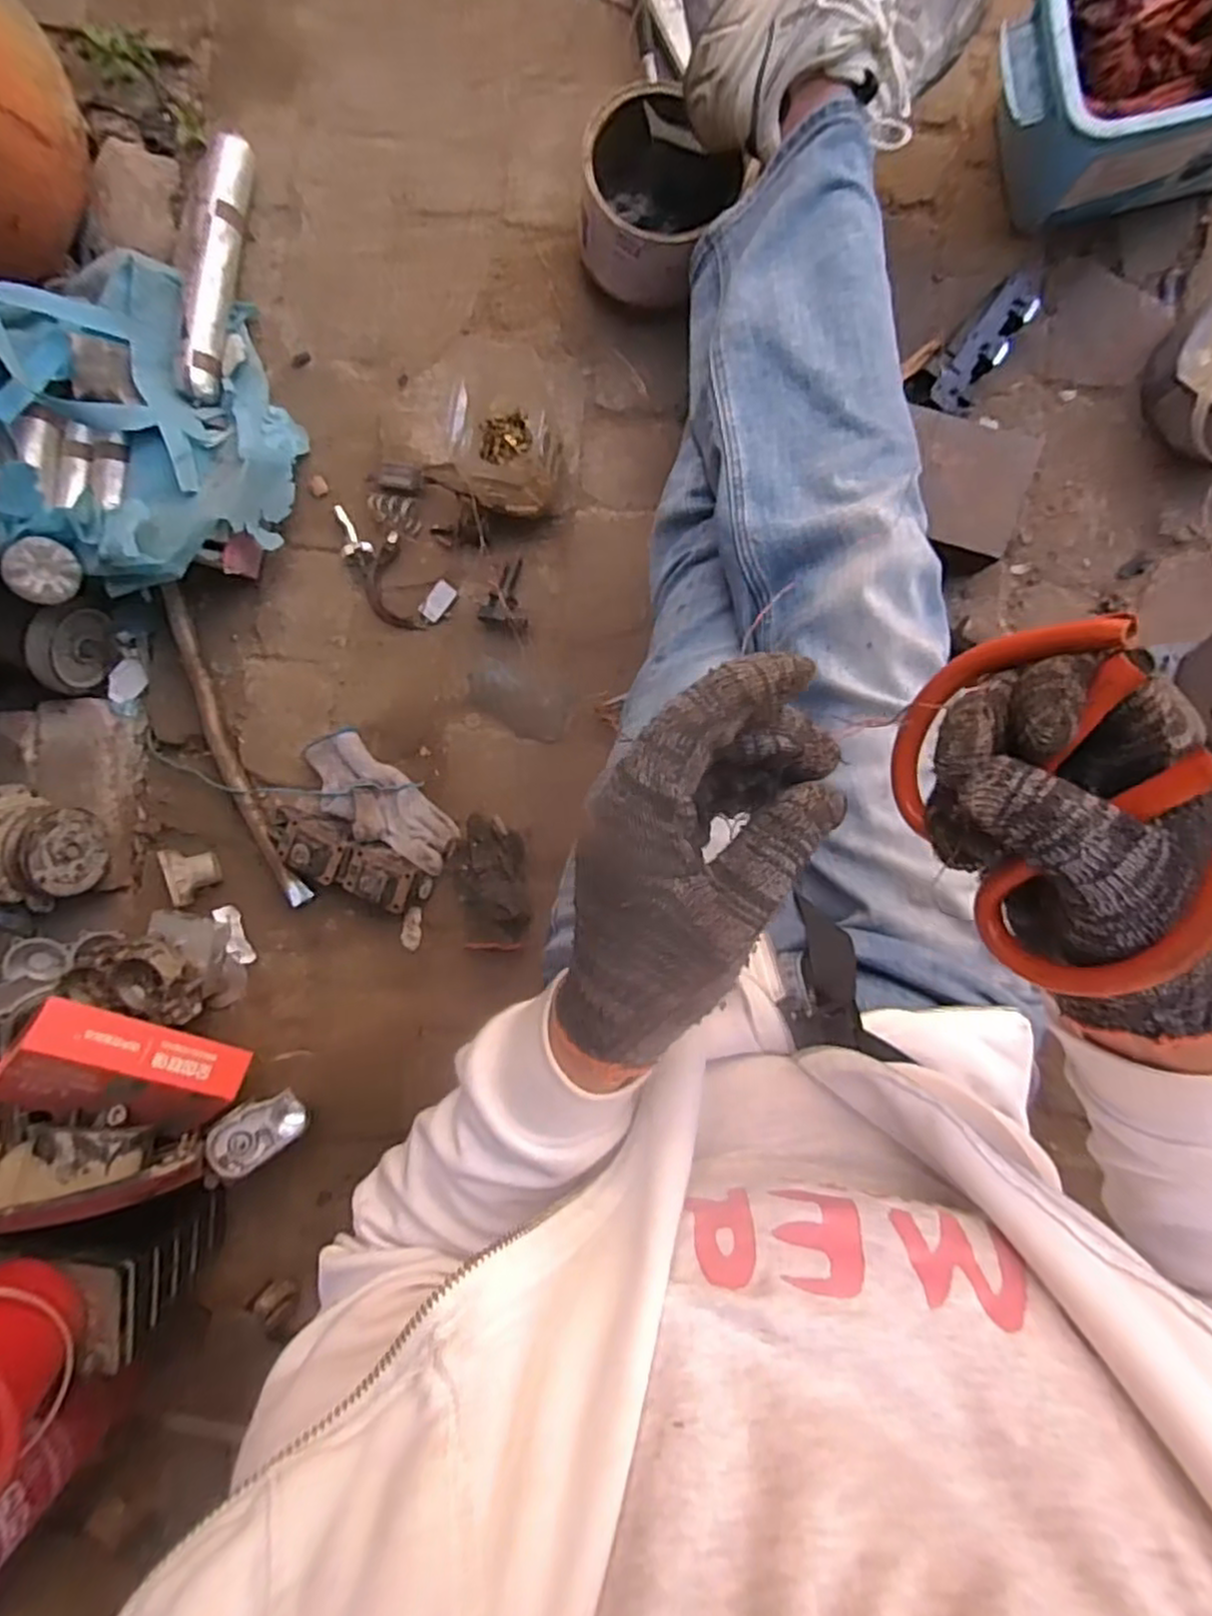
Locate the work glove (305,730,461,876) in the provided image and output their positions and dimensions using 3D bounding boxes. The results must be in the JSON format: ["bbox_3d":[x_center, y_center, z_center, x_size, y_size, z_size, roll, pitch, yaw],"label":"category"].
[{"bbox_3d":[-0.269,-0.003,0.878,0.205,0.030,0.093,45,98,1],"label":"work glove"}]

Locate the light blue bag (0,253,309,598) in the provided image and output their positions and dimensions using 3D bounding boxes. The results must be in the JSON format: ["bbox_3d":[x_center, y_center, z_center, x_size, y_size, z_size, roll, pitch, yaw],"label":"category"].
[{"bbox_3d":[-0.510,-0.410,0.797,0.300,0.165,0.344,-16,93,7],"label":"light blue bag"}]

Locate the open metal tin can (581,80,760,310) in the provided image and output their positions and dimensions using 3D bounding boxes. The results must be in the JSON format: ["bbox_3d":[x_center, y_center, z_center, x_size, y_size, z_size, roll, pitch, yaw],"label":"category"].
[{"bbox_3d":[0.054,-0.570,0.710,0.148,0.109,0.132,14,96,4],"label":"open metal tin can"}]

